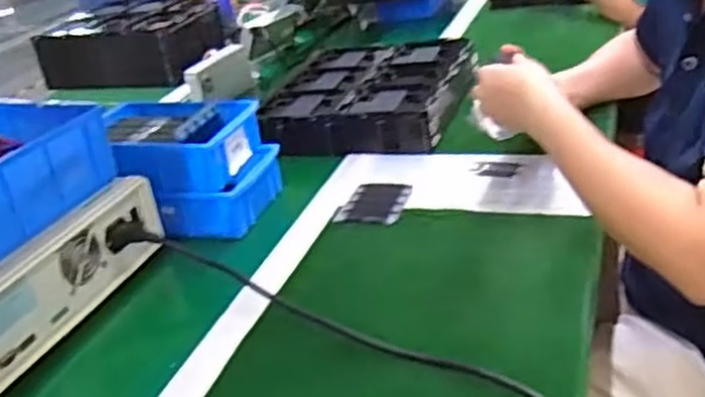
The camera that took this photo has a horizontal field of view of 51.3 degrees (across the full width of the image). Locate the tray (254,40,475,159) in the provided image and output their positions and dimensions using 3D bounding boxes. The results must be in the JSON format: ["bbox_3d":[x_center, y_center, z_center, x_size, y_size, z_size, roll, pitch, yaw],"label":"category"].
[{"bbox_3d":[0.034,-0.178,1.160,0.287,0.056,0.373,0,29,17],"label":"tray"}]

